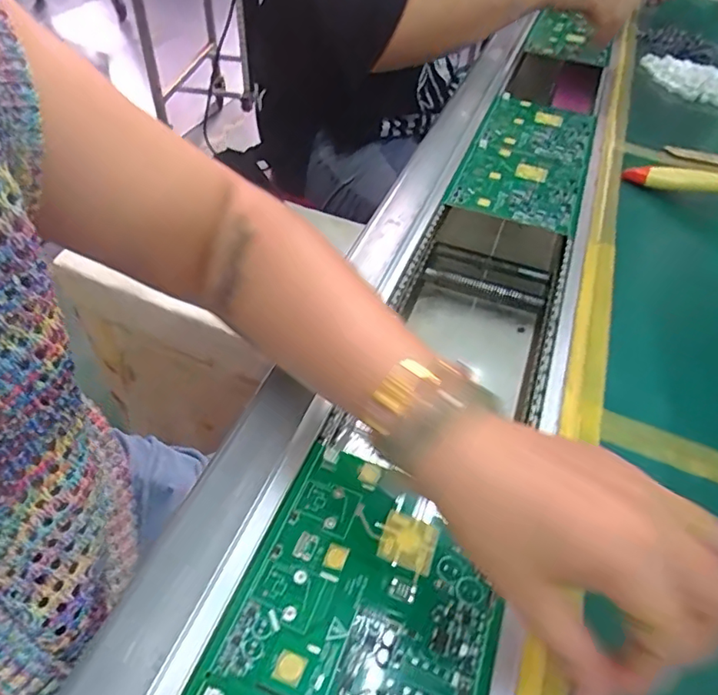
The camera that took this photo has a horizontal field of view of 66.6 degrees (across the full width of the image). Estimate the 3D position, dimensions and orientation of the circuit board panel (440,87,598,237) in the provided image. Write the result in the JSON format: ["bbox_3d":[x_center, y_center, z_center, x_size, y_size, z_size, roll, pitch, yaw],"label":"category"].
[{"bbox_3d":[0.185,-0.214,0.595,0.122,0.008,0.265,18,49,11],"label":"circuit board panel"}]

